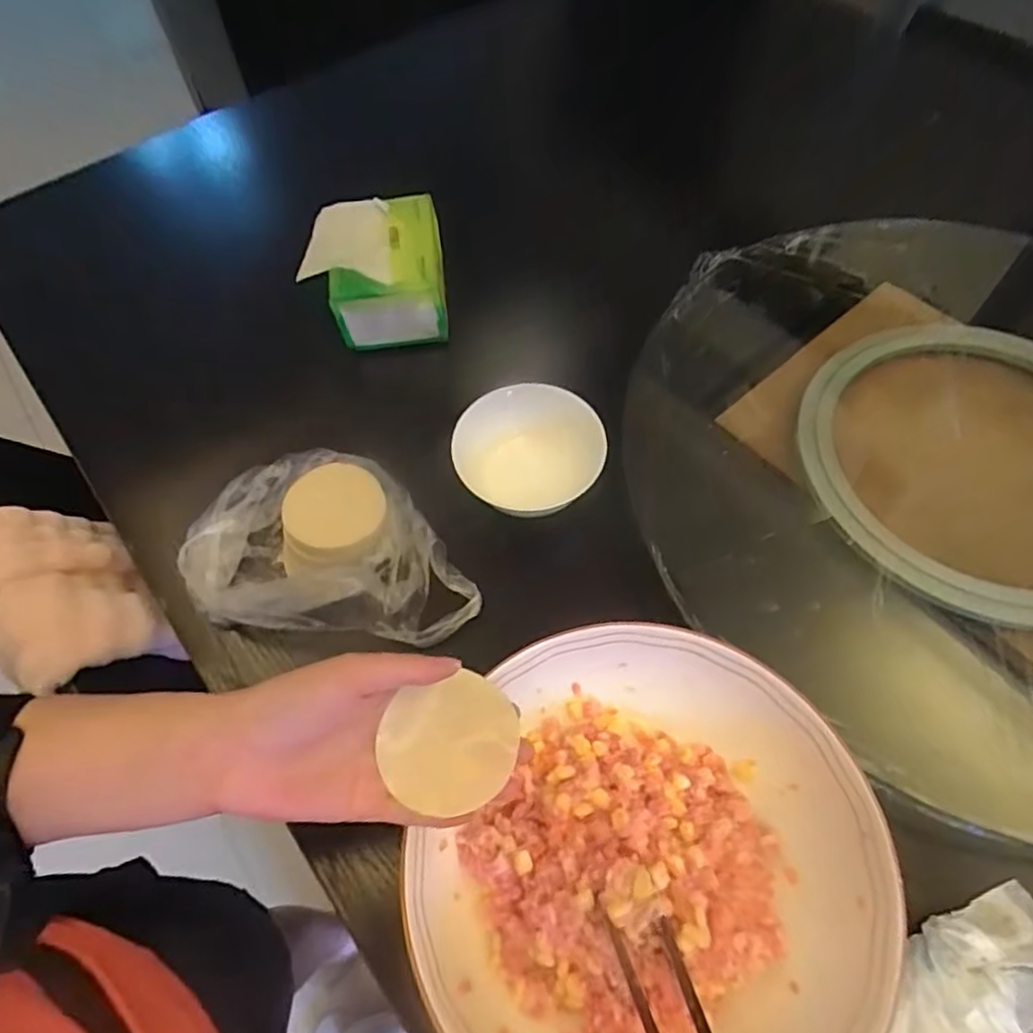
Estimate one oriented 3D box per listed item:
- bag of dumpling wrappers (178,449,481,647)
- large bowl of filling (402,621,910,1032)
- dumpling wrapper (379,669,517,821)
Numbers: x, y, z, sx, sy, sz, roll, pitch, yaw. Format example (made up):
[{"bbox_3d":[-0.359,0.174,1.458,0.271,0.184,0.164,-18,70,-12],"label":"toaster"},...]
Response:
[{"bbox_3d":[-0.139,0.022,0.515,0.215,0.055,0.150,9,61,8],"label":"bag of dumpling wrappers"},{"bbox_3d":[0.078,0.200,0.374,0.237,0.067,0.261,23,64,16],"label":"large bowl of filling"},{"bbox_3d":[-0.033,0.120,0.344,0.071,0.010,0.064,-19,70,-22],"label":"dumpling wrapper"}]

